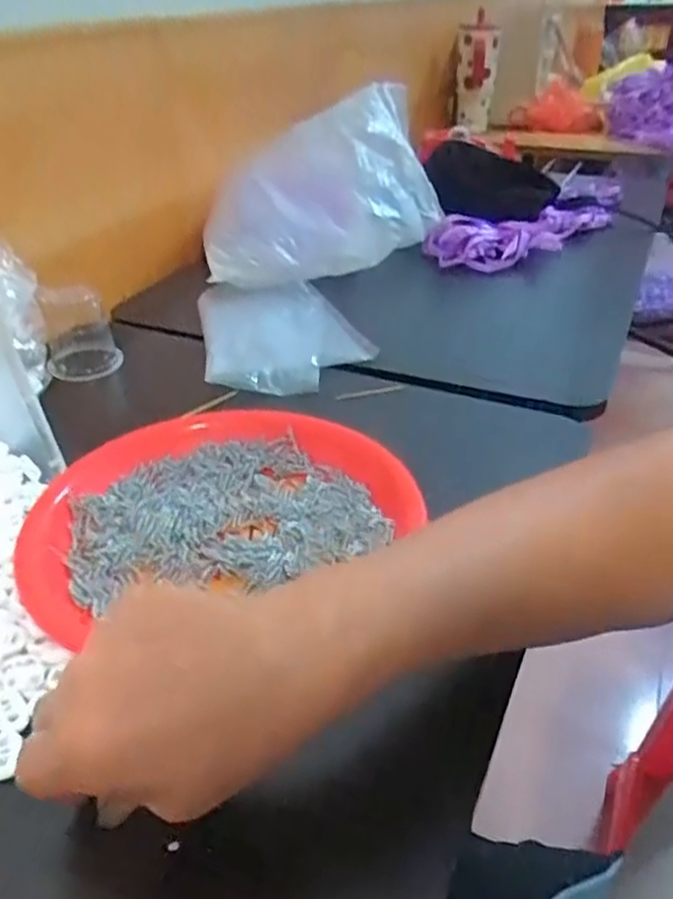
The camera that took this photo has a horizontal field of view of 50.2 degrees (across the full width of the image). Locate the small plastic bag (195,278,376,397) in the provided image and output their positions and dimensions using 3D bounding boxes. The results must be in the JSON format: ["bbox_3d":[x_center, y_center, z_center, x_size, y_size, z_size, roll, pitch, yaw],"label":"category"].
[{"bbox_3d":[-0.052,-0.111,0.674,0.143,0.024,0.197,-6,35,-9],"label":"small plastic bag"}]

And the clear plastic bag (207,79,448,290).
[{"bbox_3d":[0.005,-0.285,0.799,0.127,0.161,0.323,21,39,28],"label":"clear plastic bag"}]

